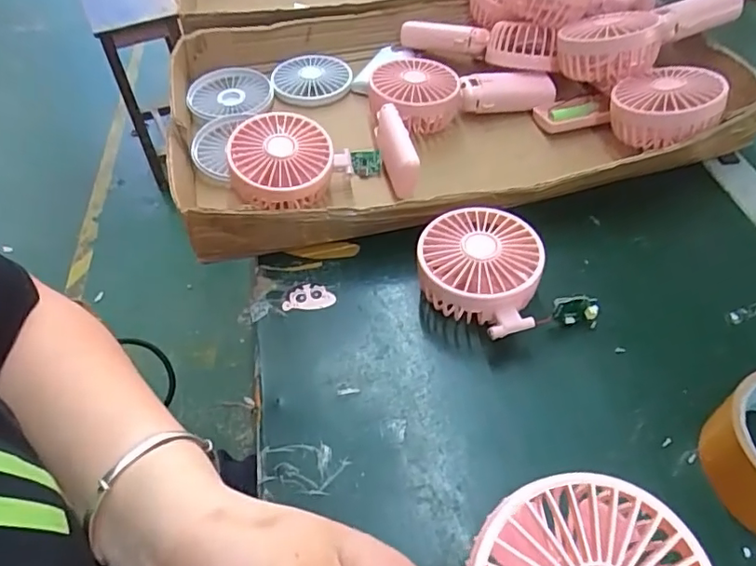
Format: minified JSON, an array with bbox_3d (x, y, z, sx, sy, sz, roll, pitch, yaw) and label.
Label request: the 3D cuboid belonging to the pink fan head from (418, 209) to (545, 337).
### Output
[{"bbox_3d":[0.073,-0.005,0.405,0.083,0.048,0.094,10,51,13],"label":"pink fan head"}]

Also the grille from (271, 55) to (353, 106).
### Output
[{"bbox_3d":[-0.071,-0.221,0.603,0.084,0.022,0.071,-9,49,-4],"label":"grille"}]

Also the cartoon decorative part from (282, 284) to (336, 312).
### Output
[{"bbox_3d":[-0.054,0.011,0.430,0.039,0.005,0.020,-7,49,-2],"label":"cartoon decorative part"}]

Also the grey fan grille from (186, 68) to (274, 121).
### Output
[{"bbox_3d":[-0.154,-0.199,0.584,0.091,0.014,0.082,-29,53,-19],"label":"grey fan grille"}]

